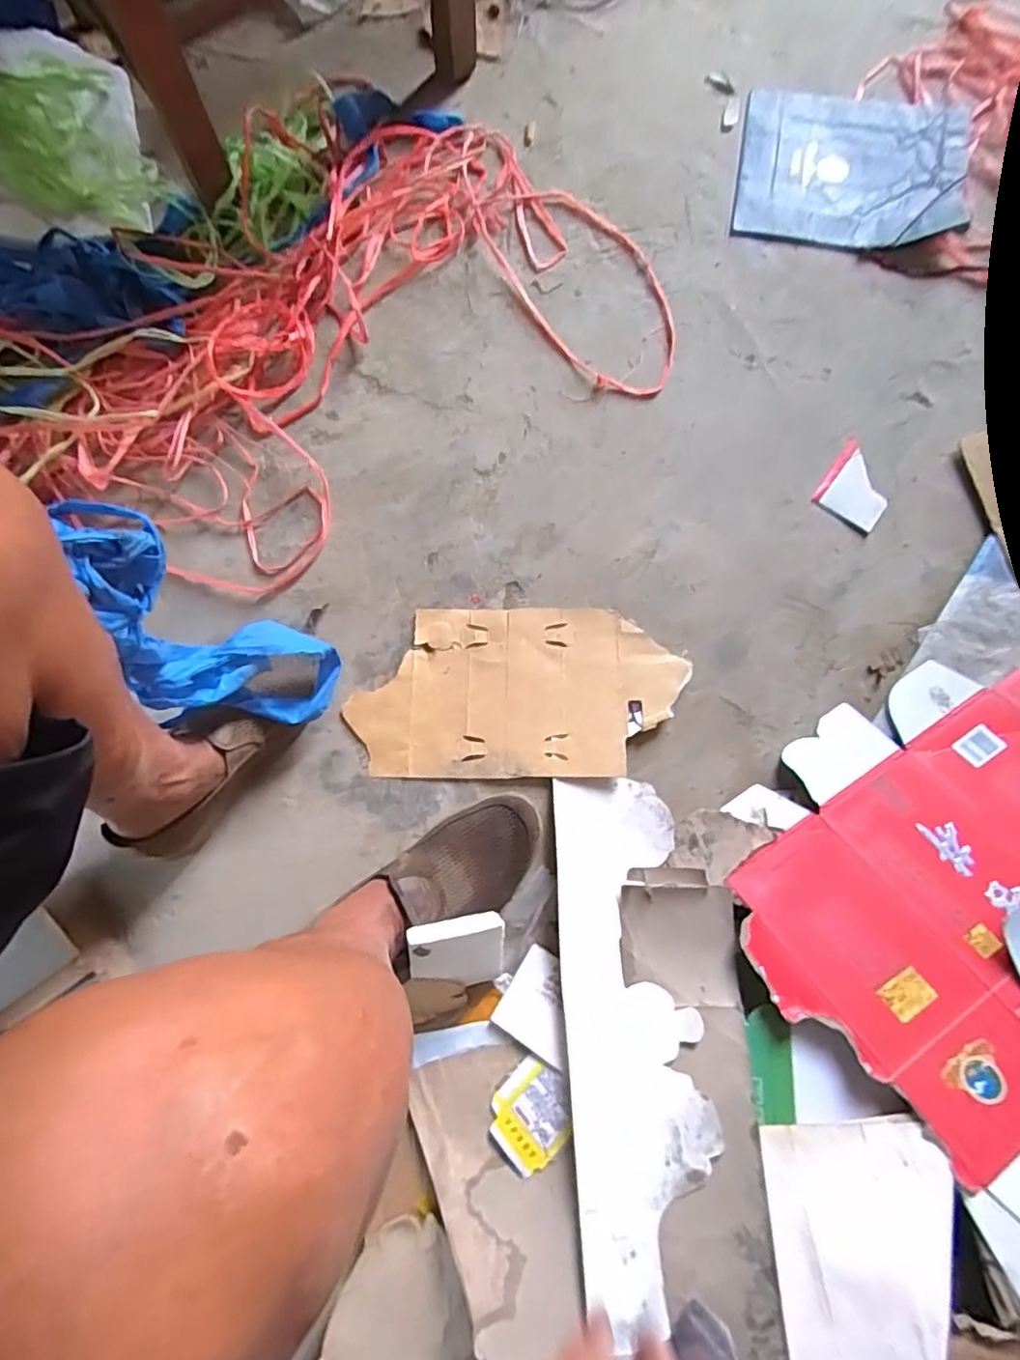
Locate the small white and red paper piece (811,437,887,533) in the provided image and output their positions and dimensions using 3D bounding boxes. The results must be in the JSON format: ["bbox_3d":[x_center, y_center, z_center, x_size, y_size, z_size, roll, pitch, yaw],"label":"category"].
[{"bbox_3d":[0.426,-0.237,0.750,0.080,0.007,0.102,34,78,8],"label":"small white and red paper piece"}]

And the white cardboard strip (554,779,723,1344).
[{"bbox_3d":[0.113,0.303,0.578,0.119,0.044,0.412,-1,62,-1],"label":"white cardboard strip"}]

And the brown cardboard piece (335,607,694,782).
[{"bbox_3d":[0.007,0.011,0.673,0.343,0.014,0.187,0,76,0],"label":"brown cardboard piece"}]

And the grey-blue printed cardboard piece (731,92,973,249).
[{"bbox_3d":[0.474,-0.708,0.850,0.300,0.017,0.266,10,76,2],"label":"grey-blue printed cardboard piece"}]

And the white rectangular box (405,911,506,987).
[{"bbox_3d":[-0.048,0.257,0.574,0.087,0.100,0.018,-7,40,-10],"label":"white rectangular box"}]

